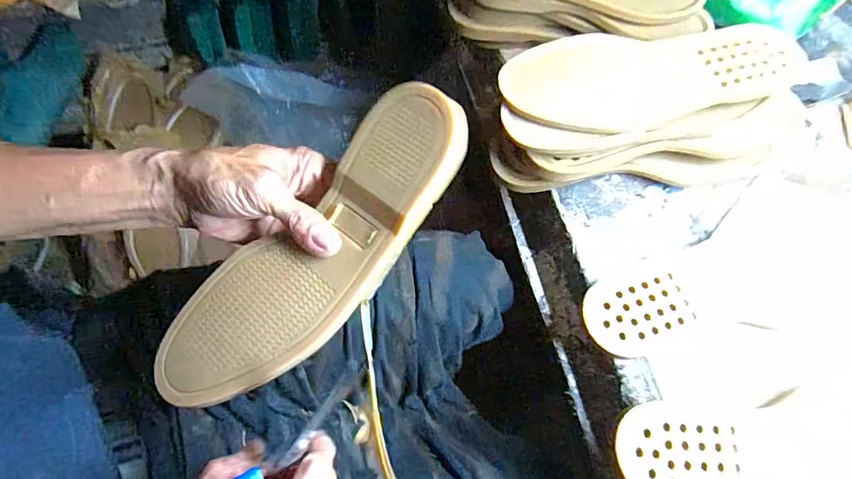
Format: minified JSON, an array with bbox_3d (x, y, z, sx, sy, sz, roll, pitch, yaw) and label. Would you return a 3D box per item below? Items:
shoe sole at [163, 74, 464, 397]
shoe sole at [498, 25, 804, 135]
[{"bbox_3d":[-0.075,0.006,0.329,0.097,0.030,0.267,44,89,13],"label":"shoe sole"},{"bbox_3d":[0.222,-0.153,0.438,0.303,0.023,0.097,-8,71,-4],"label":"shoe sole"}]

